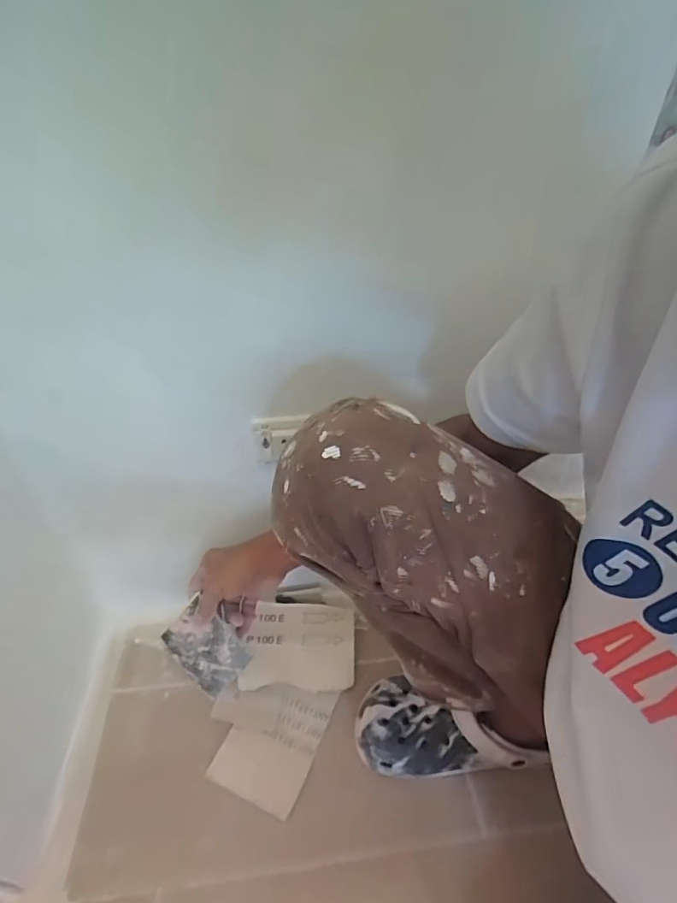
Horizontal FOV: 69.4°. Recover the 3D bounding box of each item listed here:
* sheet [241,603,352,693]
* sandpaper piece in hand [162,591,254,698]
[{"bbox_3d":[-0.051,0.256,0.650,0.142,0.009,0.107,-1,58,4],"label":"sheet"},{"bbox_3d":[-0.155,0.228,0.570,0.101,0.008,0.071,38,94,18],"label":"sandpaper piece in hand"}]

